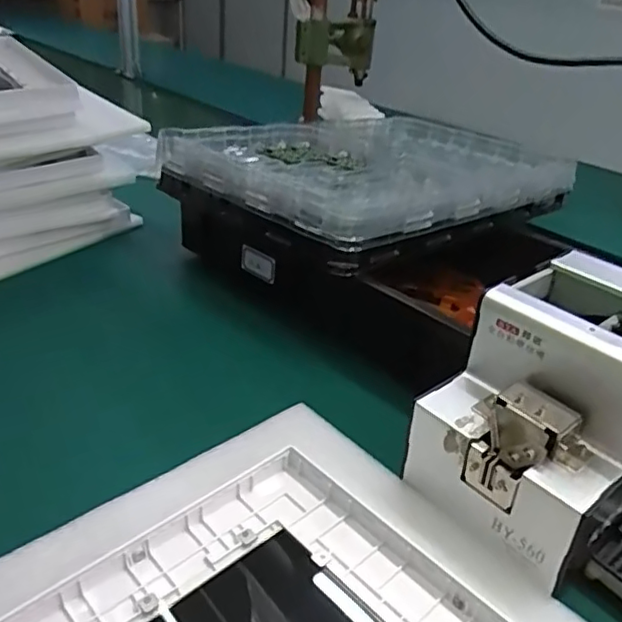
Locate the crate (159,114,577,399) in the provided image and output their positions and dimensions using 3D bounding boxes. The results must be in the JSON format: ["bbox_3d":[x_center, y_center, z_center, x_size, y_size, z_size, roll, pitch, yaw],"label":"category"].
[{"bbox_3d":[0.085,-0.141,0.808,0.472,0.150,0.339,-22,39,-38],"label":"crate"}]

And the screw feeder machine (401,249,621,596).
[{"bbox_3d":[0.175,0.063,0.420,0.167,0.142,0.131,-21,39,-37],"label":"screw feeder machine"}]

